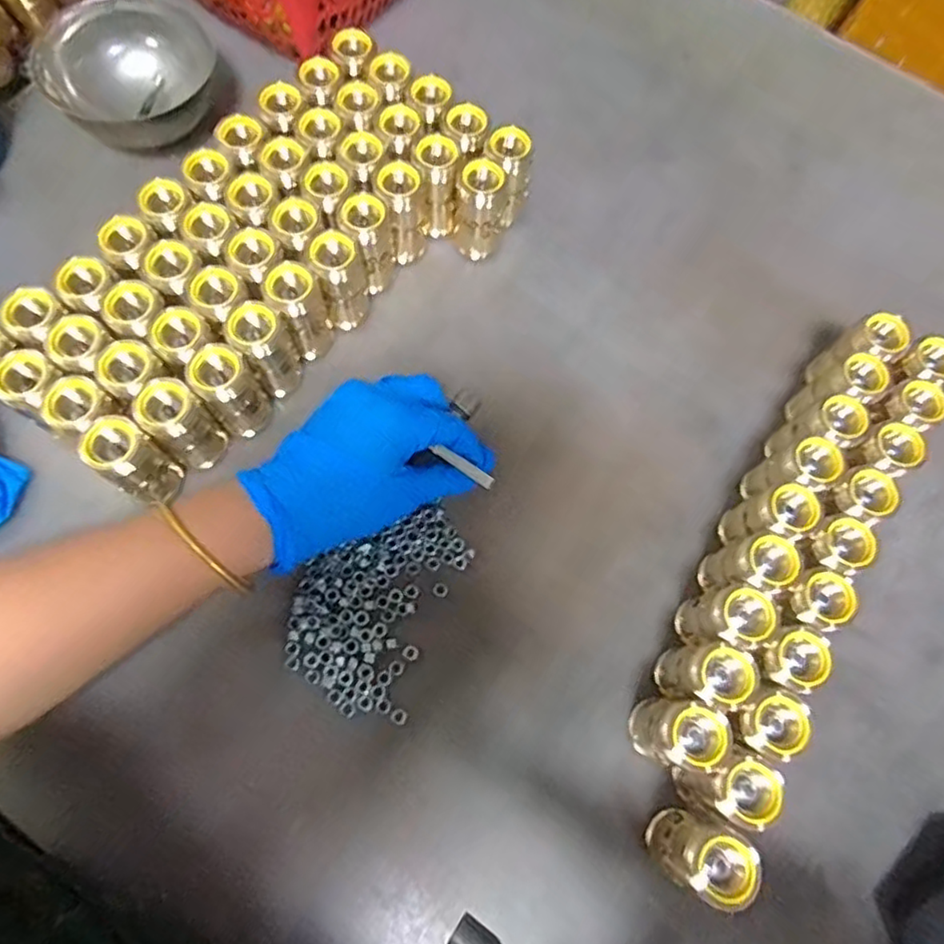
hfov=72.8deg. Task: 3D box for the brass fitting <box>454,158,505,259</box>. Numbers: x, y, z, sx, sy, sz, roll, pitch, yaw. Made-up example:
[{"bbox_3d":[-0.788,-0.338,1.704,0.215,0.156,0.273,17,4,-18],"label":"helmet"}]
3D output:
[{"bbox_3d":[0.004,-0.170,0.423,0.027,0.070,0.024,5,73,-1],"label":"brass fitting"}]

